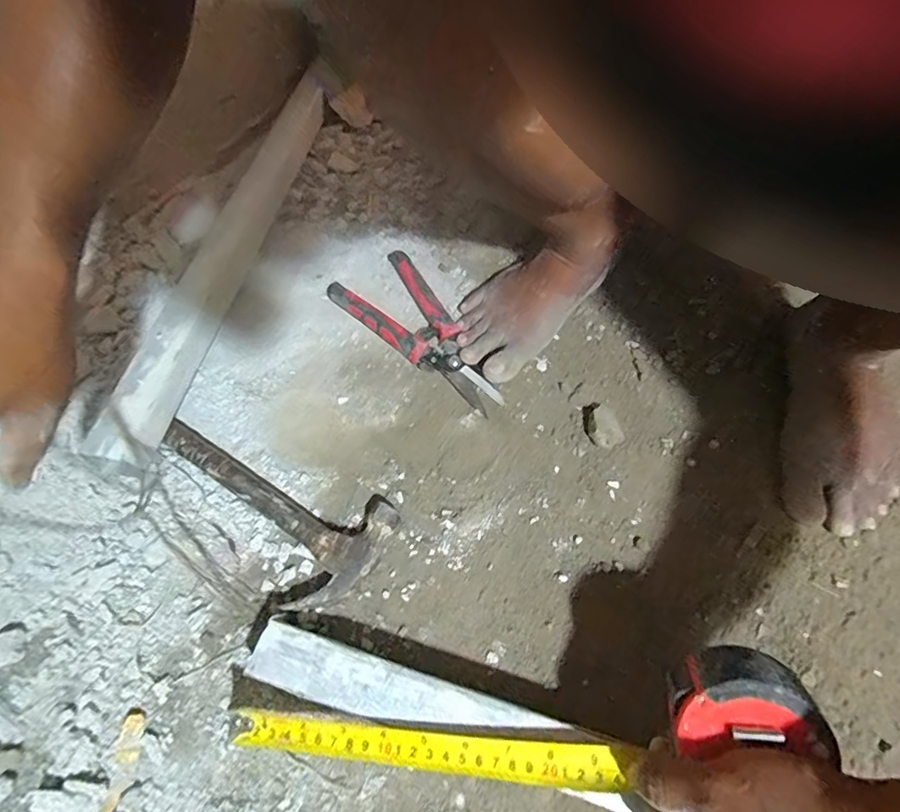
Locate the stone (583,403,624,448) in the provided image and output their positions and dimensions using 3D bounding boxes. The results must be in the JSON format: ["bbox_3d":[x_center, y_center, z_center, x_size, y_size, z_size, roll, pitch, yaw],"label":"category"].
[{"bbox_3d":[0.135,0.017,0.443,0.027,0.020,0.047,-20,62,-12],"label":"stone"}]

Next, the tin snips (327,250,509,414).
[{"bbox_3d":[-0.033,-0.070,0.485,0.090,0.028,0.201,-31,65,-18],"label":"tin snips"}]

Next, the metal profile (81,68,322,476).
[{"bbox_3d":[-0.224,-0.177,0.527,0.042,0.059,0.532,9,60,4],"label":"metal profile"}]

